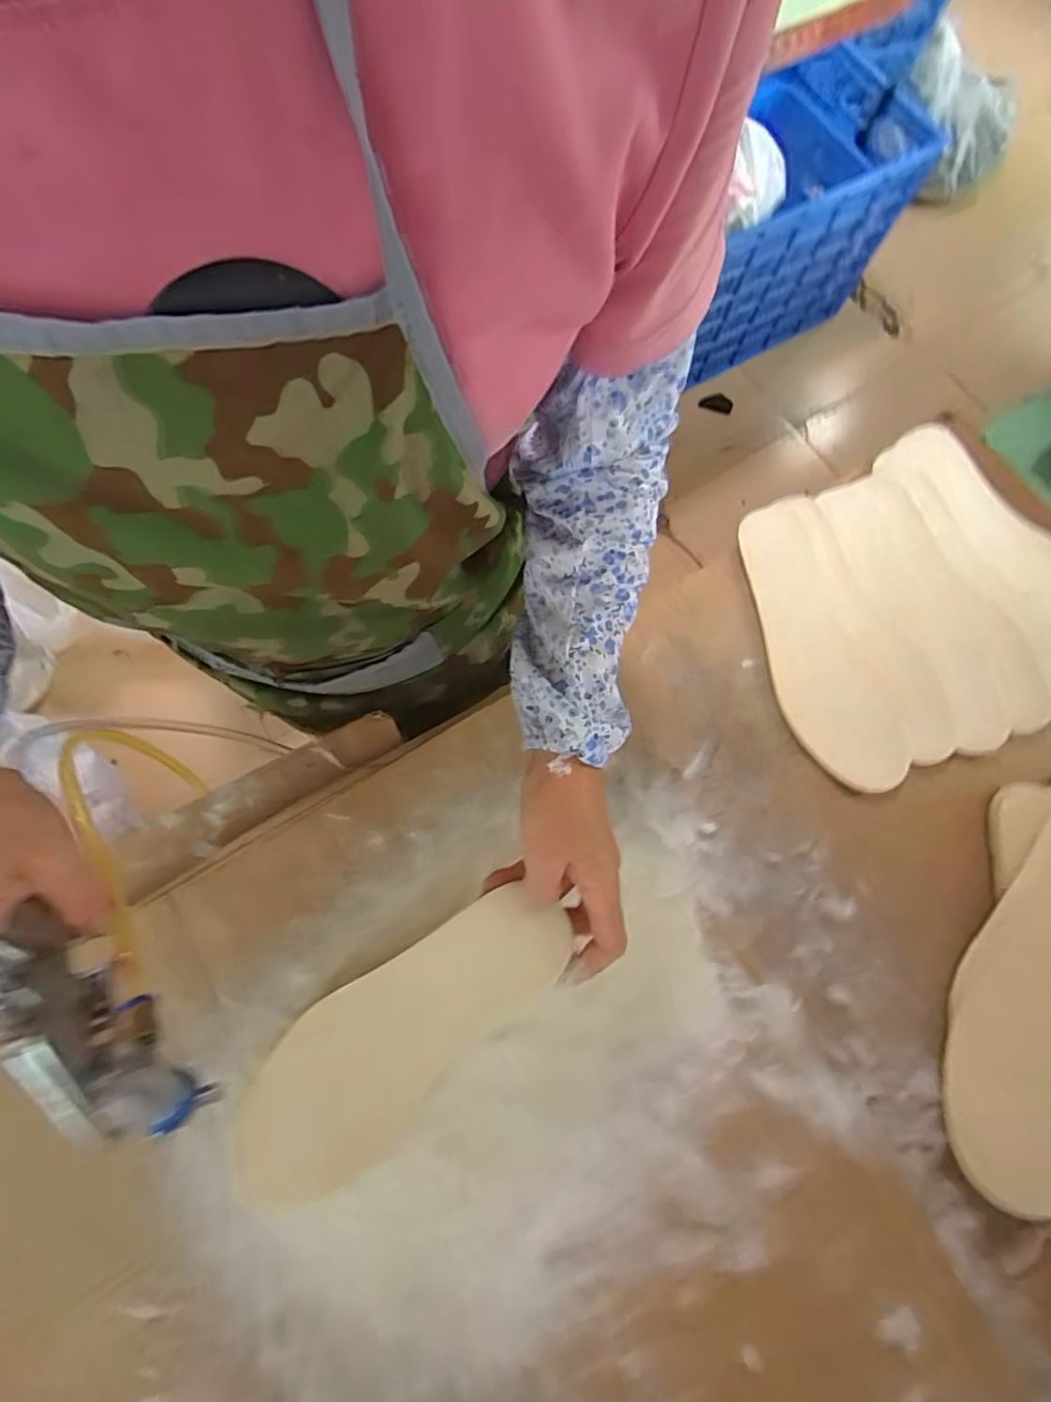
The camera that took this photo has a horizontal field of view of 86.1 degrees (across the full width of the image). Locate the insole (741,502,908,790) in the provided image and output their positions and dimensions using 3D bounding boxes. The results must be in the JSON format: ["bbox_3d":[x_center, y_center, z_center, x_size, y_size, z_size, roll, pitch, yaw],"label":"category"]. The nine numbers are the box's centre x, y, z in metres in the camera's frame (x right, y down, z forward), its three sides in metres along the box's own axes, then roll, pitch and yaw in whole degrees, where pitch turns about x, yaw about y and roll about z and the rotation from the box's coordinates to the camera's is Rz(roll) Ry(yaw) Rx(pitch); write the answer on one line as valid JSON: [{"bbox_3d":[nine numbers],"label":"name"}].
[{"bbox_3d":[0.266,-0.056,0.516,0.089,0.005,0.272,-12,78,2],"label":"insole"}]

